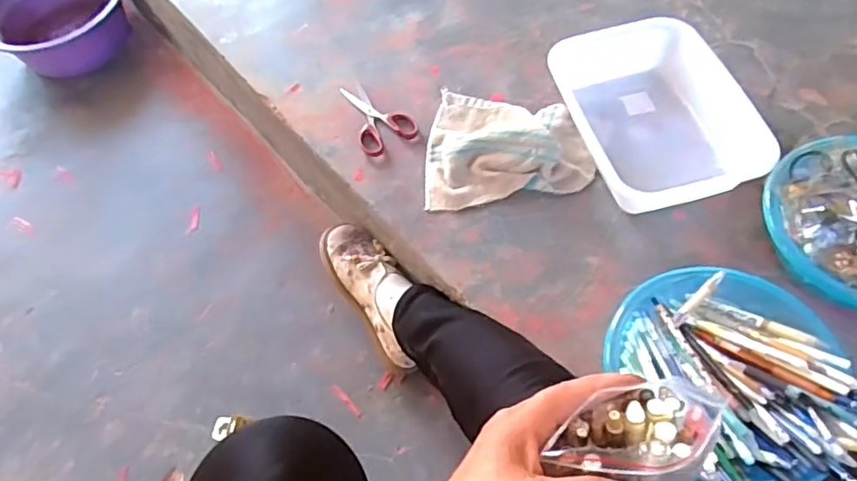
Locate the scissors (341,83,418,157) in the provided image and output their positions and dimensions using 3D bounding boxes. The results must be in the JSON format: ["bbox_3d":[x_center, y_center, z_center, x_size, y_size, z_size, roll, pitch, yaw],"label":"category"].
[{"bbox_3d":[-0.079,-0.189,0.882,0.086,0.004,0.141,-26,61,-11],"label":"scissors"}]

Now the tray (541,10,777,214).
[{"bbox_3d":[0.295,-0.167,0.795,0.206,0.080,0.257,-15,59,-5],"label":"tray"}]

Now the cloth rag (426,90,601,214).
[{"bbox_3d":[0.106,-0.146,0.813,0.223,0.050,0.201,-2,59,3],"label":"cloth rag"}]

